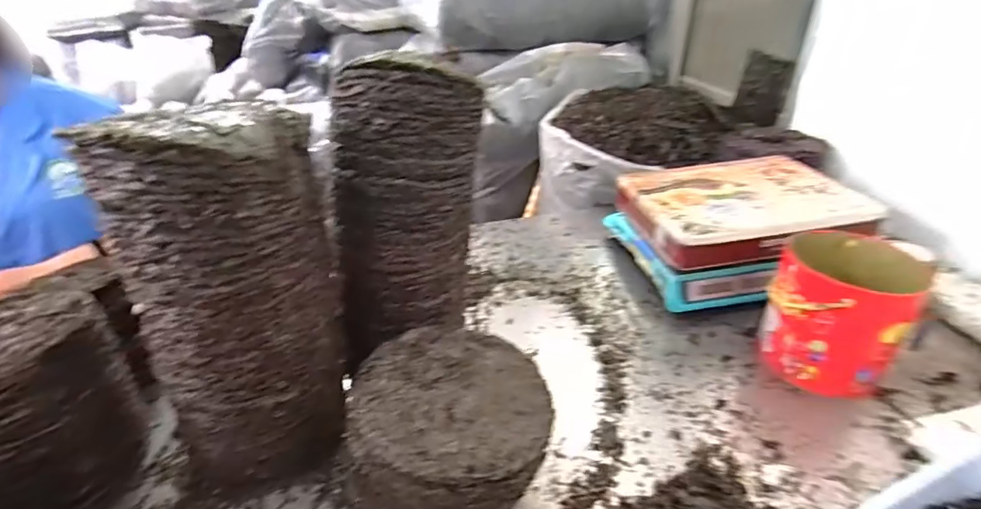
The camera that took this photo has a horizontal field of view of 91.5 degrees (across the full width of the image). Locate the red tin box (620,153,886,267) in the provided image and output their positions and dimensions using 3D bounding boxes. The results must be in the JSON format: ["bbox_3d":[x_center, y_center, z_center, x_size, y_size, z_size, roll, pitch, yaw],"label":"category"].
[{"bbox_3d":[0.454,-0.090,0.891,0.362,0.086,0.281,-9,32,-9],"label":"red tin box"}]

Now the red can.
[{"bbox_3d":[0.501,0.079,0.696,0.156,0.179,0.176,23,40,35],"label":"red can"}]

